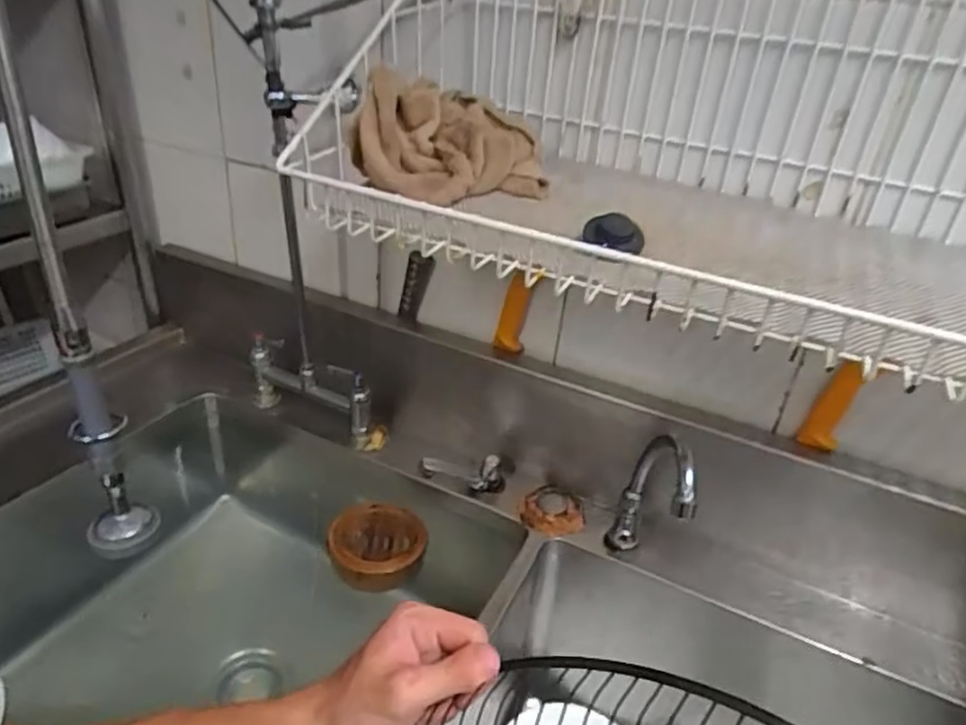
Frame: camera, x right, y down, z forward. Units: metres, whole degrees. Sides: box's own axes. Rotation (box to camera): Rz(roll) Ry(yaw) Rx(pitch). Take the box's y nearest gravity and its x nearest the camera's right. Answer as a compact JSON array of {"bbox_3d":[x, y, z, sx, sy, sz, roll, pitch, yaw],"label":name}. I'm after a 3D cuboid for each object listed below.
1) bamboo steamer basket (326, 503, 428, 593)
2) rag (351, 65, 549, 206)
[{"bbox_3d":[-0.146,0.258,0.911,0.132,0.046,0.132,9,30,5],"label":"bamboo steamer basket"},{"bbox_3d":[-0.032,-0.241,0.694,0.193,0.096,0.162,3,30,-4],"label":"rag"}]

